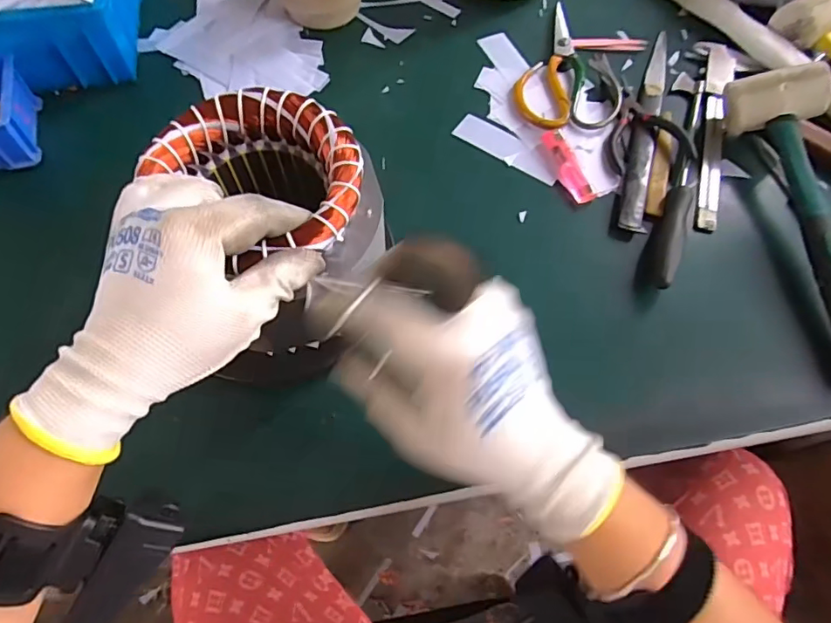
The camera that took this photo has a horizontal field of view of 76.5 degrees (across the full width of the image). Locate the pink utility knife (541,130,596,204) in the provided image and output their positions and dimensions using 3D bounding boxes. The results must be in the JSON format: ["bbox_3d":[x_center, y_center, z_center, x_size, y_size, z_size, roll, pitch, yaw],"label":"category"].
[{"bbox_3d":[0.141,-0.135,0.484,0.021,0.007,0.079,-16,66,-7],"label":"pink utility knife"}]

